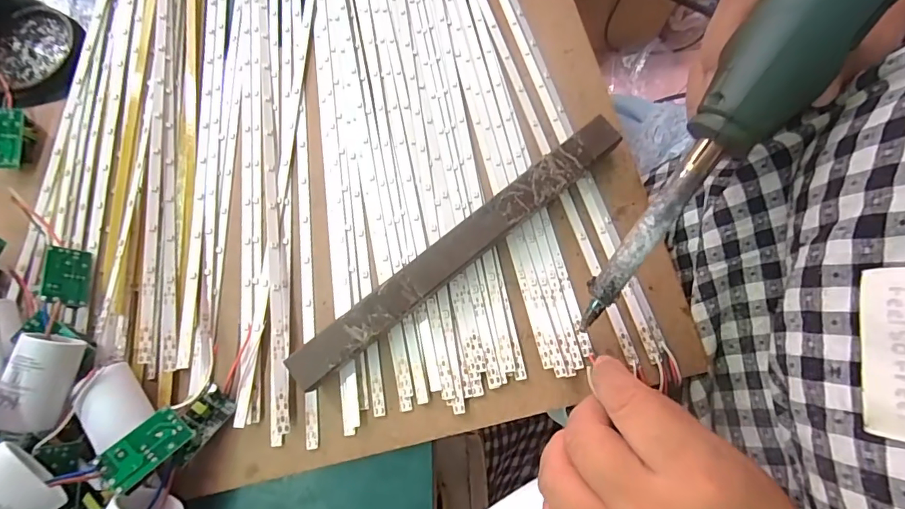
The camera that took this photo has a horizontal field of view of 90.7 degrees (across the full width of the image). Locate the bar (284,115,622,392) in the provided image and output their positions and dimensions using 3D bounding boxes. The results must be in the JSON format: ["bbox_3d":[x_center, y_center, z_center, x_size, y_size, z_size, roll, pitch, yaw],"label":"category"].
[{"bbox_3d":[0.006,-0.003,0.247,0.214,0.020,0.020,-38,78,-7],"label":"bar"}]

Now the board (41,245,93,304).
[{"bbox_3d":[-0.213,0.012,0.248,0.004,0.020,0.034,-30,62,27],"label":"board"}]

